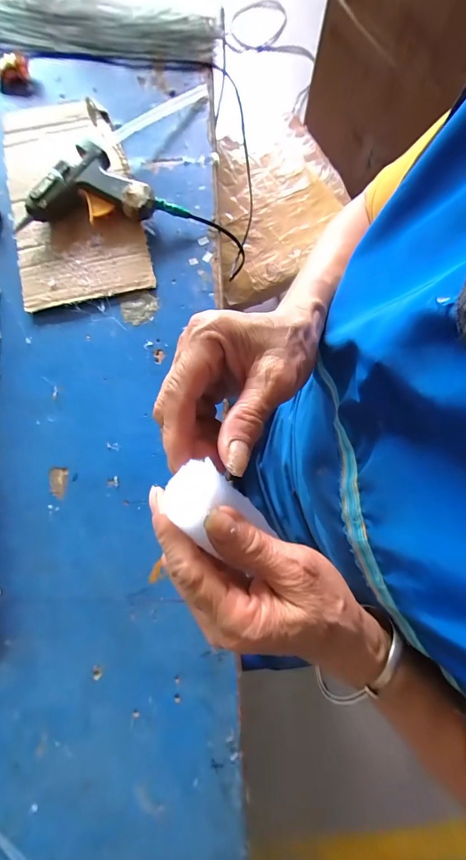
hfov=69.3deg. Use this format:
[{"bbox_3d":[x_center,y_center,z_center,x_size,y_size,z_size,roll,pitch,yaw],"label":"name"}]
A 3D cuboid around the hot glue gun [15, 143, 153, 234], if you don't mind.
[{"bbox_3d":[-0.171,-0.281,0.390,0.153,0.035,0.086,-5,79,-1],"label":"hot glue gun"}]

